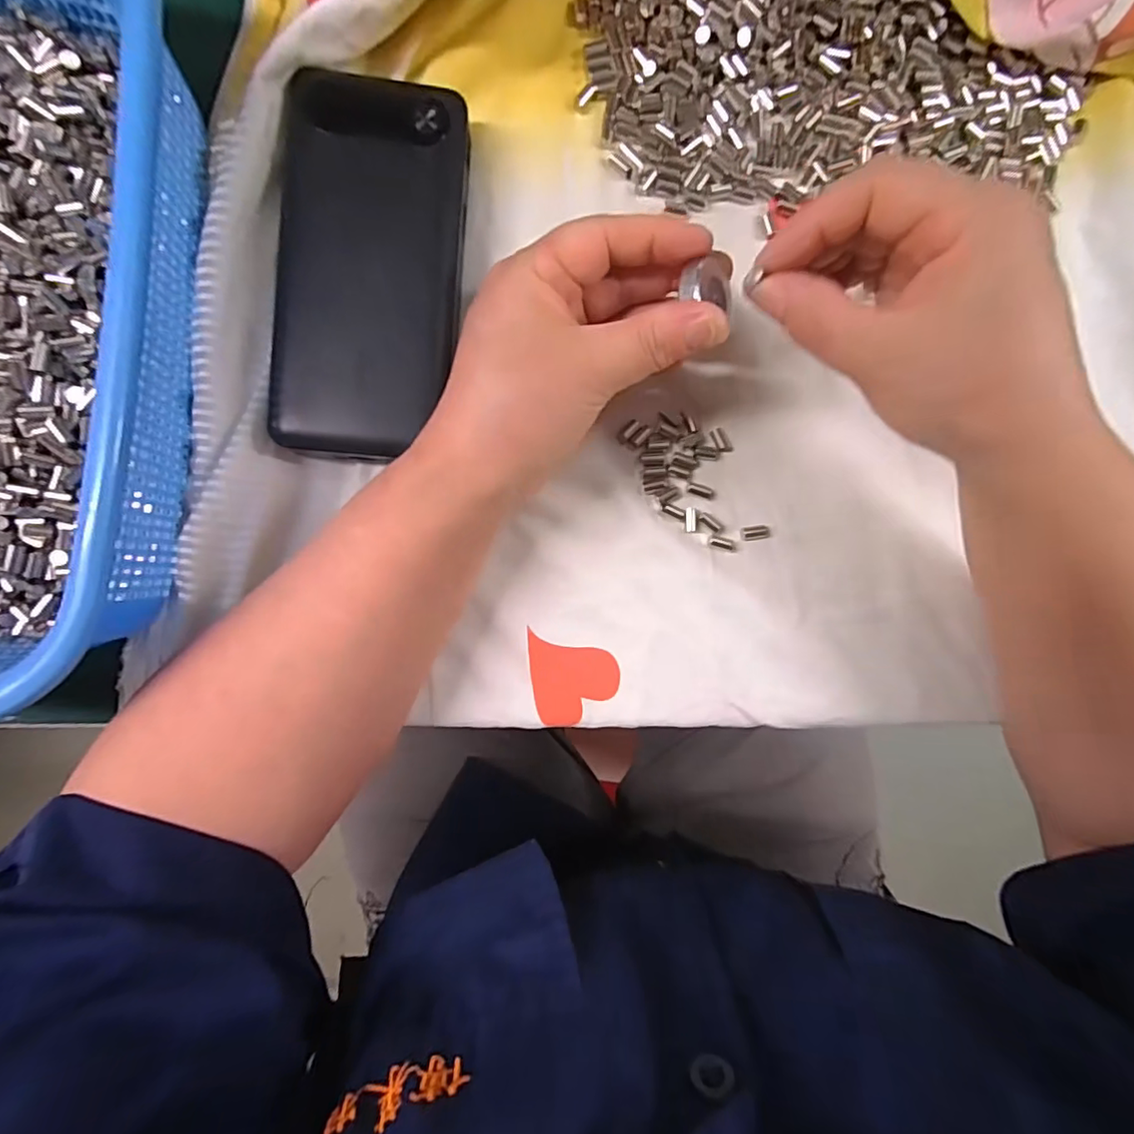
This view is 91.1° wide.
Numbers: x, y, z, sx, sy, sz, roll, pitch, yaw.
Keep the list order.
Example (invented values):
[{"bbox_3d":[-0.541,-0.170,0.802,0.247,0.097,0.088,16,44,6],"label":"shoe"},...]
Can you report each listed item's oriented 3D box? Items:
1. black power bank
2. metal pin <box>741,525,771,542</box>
[{"bbox_3d":[-0.082,-0.123,0.240,0.072,0.025,0.150,4,91,-3],"label":"black power bank"},{"bbox_3d":[0.090,-0.016,0.264,0.015,0.004,0.007,-5,91,-3],"label":"metal pin"}]

